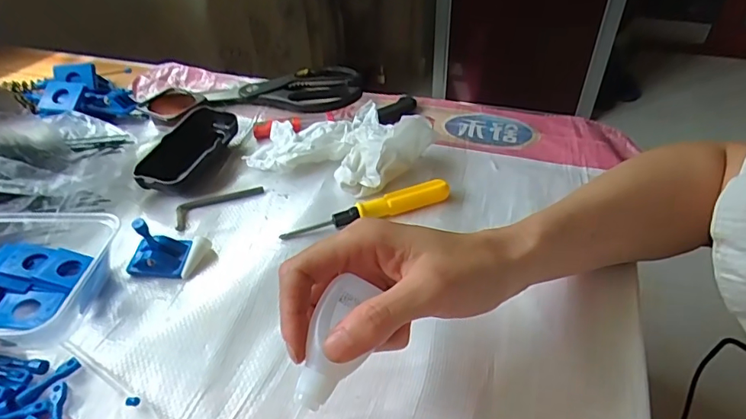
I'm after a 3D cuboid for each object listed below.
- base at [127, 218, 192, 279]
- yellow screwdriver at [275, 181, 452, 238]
[{"bbox_3d":[-0.165,0.026,0.382,0.041,0.041,0.030,7,45,9],"label":"base"},{"bbox_3d":[-0.004,0.001,0.415,0.141,0.019,0.015,-17,46,-14],"label":"yellow screwdriver"}]

